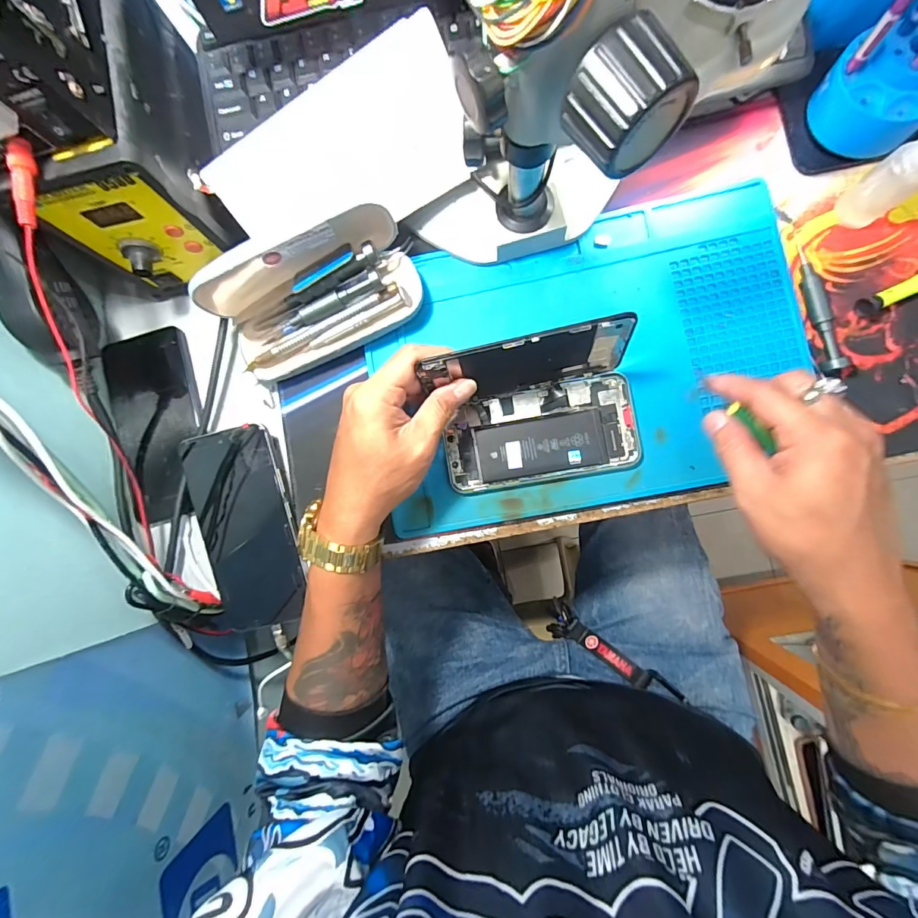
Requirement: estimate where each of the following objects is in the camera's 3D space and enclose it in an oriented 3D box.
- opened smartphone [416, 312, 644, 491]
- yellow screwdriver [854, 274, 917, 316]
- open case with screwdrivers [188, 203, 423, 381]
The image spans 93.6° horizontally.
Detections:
[{"bbox_3d":[0.058,-0.030,0.310,0.147,0.074,0.094,-12,86,5],"label":"opened smartphone"},{"bbox_3d":[0.364,-0.140,0.321,0.131,0.011,0.013,-24,85,4],"label":"yellow screwdriver"},{"bbox_3d":[-0.115,-0.131,0.340,0.161,0.063,0.087,-25,85,4],"label":"open case with screwdrivers"}]

